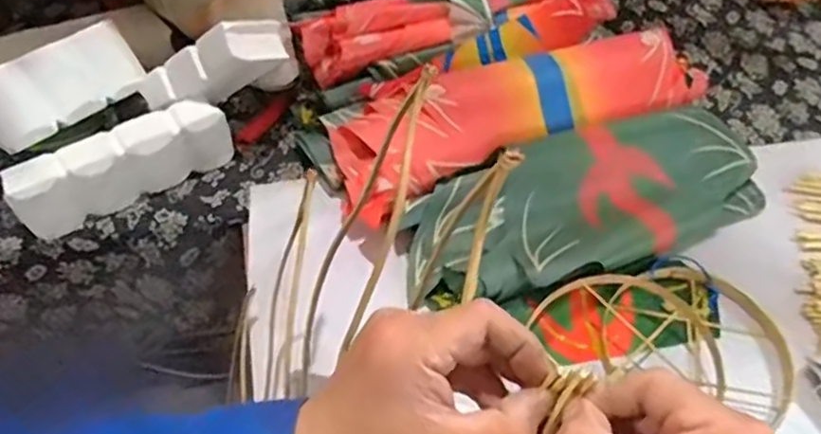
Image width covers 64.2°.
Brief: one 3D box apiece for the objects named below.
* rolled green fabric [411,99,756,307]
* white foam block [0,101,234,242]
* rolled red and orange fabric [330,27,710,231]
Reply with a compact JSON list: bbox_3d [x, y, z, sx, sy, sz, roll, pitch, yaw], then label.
[{"bbox_3d":[0.246,-0.013,0.882,0.521,0.103,0.178,-17,59,-16],"label":"rolled green fabric"},{"bbox_3d":[-0.373,-0.064,0.858,0.275,0.102,0.059,-27,62,-21],"label":"white foam block"},{"bbox_3d":[0.169,-0.156,0.926,0.569,0.085,0.158,-20,60,-18],"label":"rolled red and orange fabric"}]

